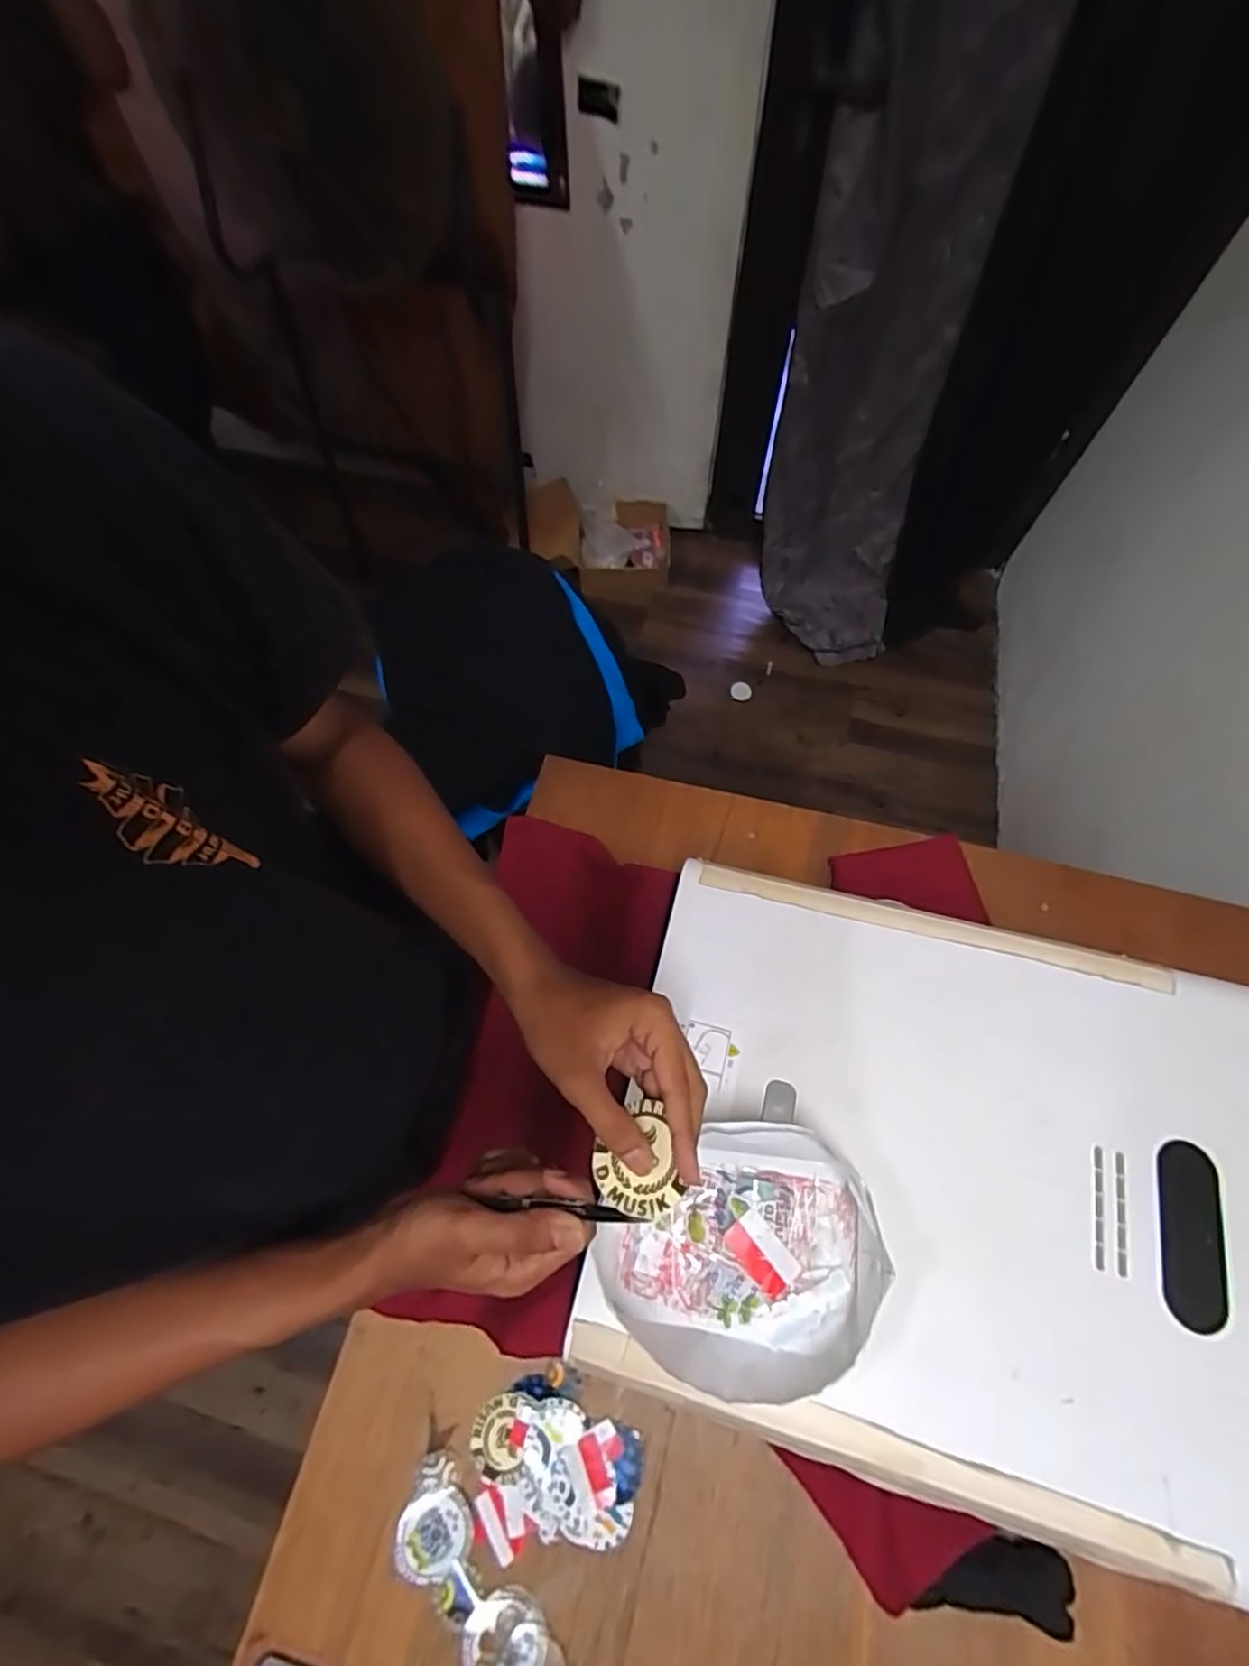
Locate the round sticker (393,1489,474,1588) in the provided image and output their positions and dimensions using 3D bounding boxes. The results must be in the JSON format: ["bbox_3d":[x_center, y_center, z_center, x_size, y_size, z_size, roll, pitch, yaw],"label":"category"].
[{"bbox_3d":[-0.158,0.585,0.539,0.066,0.009,0.055,-12,68,-2],"label":"round sticker"}]

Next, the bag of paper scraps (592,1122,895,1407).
[{"bbox_3d":[0.081,0.293,0.456,0.187,0.046,0.163,2,68,3],"label":"bag of paper scraps"}]

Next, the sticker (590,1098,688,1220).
[{"bbox_3d":[0.004,0.188,0.373,0.050,0.005,0.059,-17,60,2],"label":"sticker"}]

